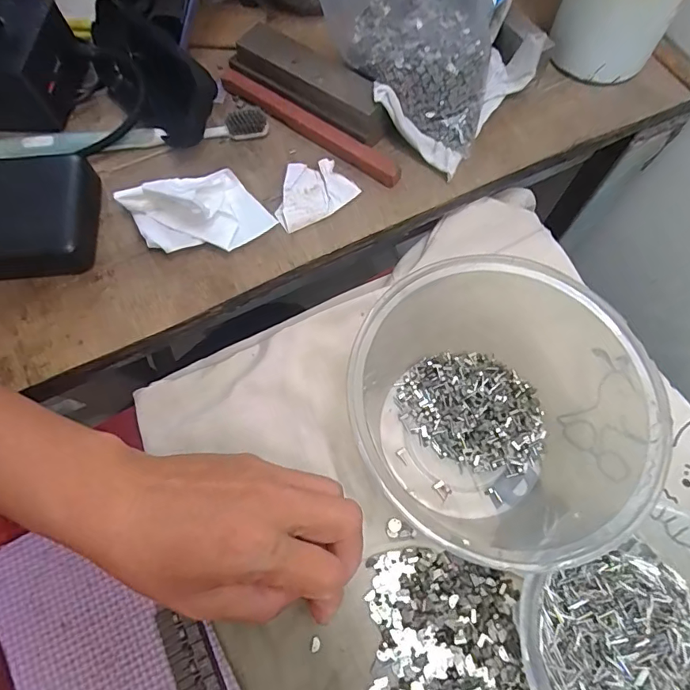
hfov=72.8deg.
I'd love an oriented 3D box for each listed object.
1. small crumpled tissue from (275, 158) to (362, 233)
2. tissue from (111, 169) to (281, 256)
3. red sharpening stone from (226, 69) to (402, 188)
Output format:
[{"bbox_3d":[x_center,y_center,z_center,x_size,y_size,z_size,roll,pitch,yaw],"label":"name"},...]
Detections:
[{"bbox_3d":[-0.022,-0.099,0.299,0.053,0.007,0.040,-29,75,-9],"label":"small crumpled tissue"},{"bbox_3d":[-0.088,-0.079,0.282,0.079,0.028,0.052,-21,74,-7],"label":"tissue"},{"bbox_3d":[-0.025,-0.150,0.315,0.146,0.006,0.015,32,75,9],"label":"red sharpening stone"}]

